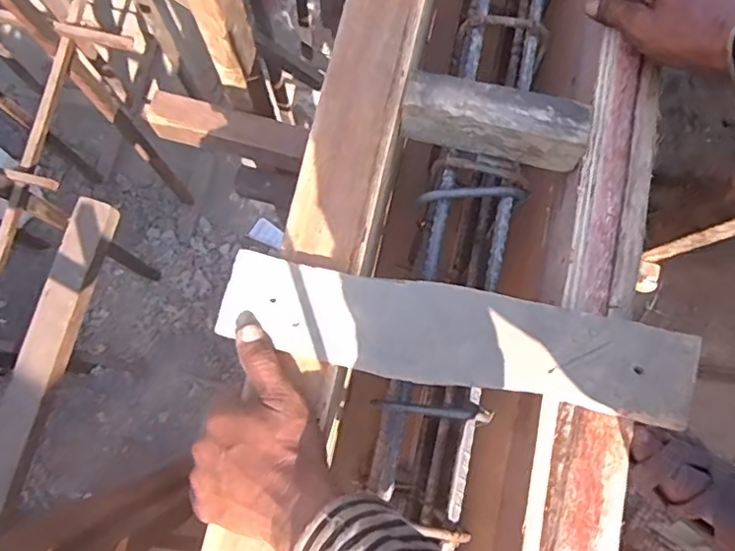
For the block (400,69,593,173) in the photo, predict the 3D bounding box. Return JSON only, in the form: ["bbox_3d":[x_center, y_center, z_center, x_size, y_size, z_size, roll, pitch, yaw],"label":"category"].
[{"bbox_3d":[0.104,-0.128,0.478,0.146,0.053,0.036,14,78,2],"label":"block"}]

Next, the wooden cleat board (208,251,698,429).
[{"bbox_3d":[0.063,0.046,0.423,0.337,0.011,0.071,11,78,3],"label":"wooden cleat board"}]

